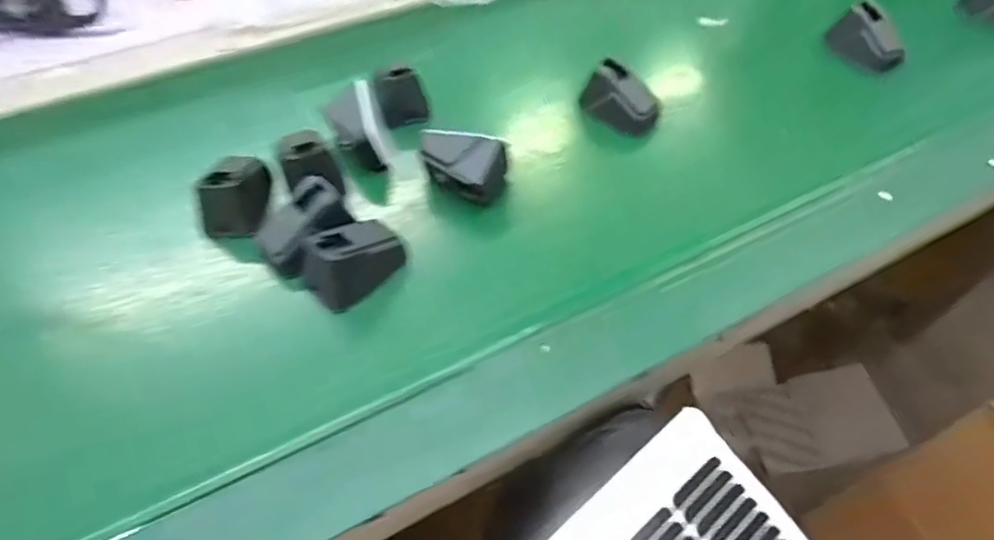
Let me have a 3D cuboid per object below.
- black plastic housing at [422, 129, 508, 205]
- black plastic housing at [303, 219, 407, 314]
[{"bbox_3d":[-0.024,-0.076,0.446,0.064,0.035,0.046,8,76,8],"label":"black plastic housing"},{"bbox_3d":[-0.097,-0.010,0.395,0.031,0.050,0.067,38,62,24],"label":"black plastic housing"}]

